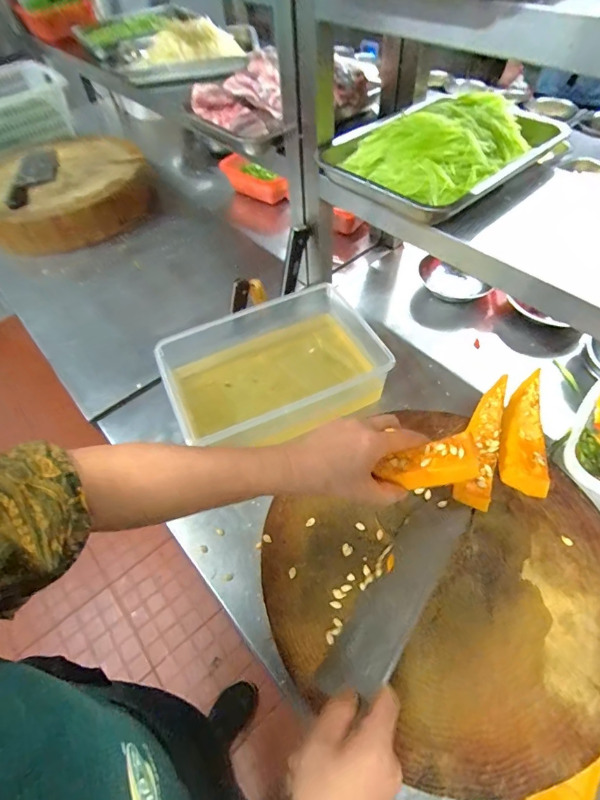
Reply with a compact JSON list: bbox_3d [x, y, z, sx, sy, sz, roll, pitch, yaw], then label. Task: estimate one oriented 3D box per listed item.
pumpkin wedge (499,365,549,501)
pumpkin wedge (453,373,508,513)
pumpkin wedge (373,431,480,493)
[{"bbox_3d":[0.282,0.038,0.529,0.048,0.033,0.171,10,55,12],"label":"pumpkin wedge"},{"bbox_3d":[0.231,0.050,0.517,0.040,0.033,0.175,17,57,16],"label":"pumpkin wedge"},{"bbox_3d":[0.125,0.064,0.403,0.093,0.023,0.038,-20,49,26],"label":"pumpkin wedge"}]

